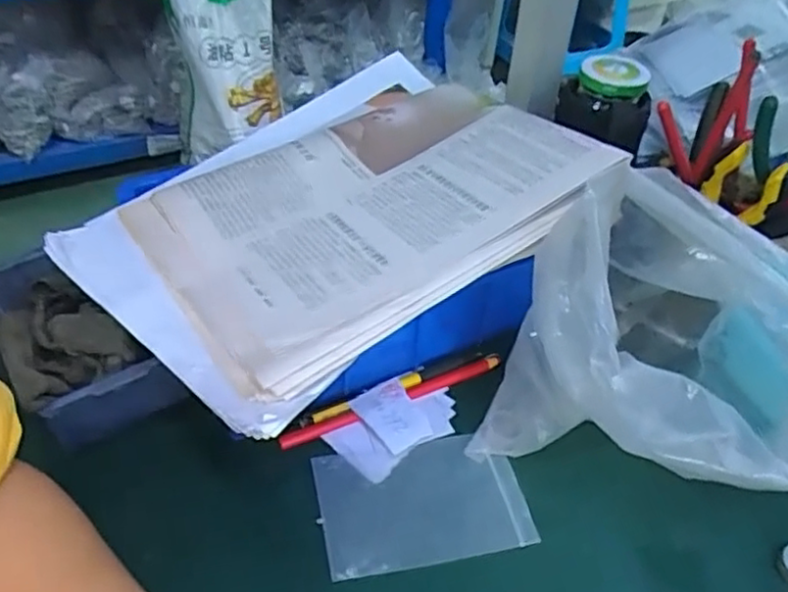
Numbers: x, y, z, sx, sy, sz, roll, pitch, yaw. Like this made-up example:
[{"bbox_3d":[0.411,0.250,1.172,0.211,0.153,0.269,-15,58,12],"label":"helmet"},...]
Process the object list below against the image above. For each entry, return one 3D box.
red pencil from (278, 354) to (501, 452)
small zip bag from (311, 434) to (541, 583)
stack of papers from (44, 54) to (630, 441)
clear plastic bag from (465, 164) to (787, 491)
[{"bbox_3d":[0.002,0.072,0.460,0.169,0.004,0.011,-18,64,-21],"label":"red pencil"},{"bbox_3d":[0.017,0.126,0.410,0.124,0.004,0.078,-5,45,-12],"label":"small zip bag"},{"bbox_3d":[-0.036,-0.062,0.445,0.312,0.022,0.245,-32,48,-21],"label":"stack of papers"},{"bbox_3d":[0.152,0.041,0.376,0.178,0.171,0.128,17,46,16],"label":"clear plastic bag"}]

